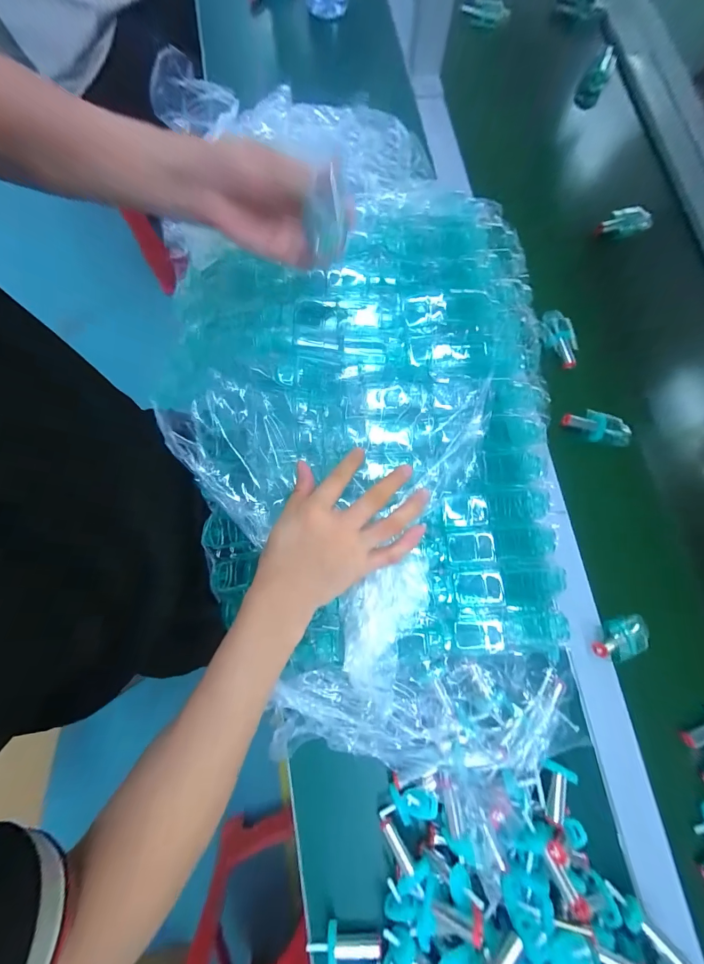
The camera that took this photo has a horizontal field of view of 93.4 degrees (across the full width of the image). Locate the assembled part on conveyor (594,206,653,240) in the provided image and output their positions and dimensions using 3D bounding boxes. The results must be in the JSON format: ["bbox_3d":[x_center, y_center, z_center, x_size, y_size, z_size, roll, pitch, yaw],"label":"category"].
[{"bbox_3d":[0.381,-0.362,0.466,0.069,0.028,0.027,-13,79,-3],"label":"assembled part on conveyor"}]

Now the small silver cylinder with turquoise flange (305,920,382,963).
[{"bbox_3d":[-0.007,0.399,0.285,0.062,0.015,0.023,-7,79,-2],"label":"small silver cylinder with turquoise flange"}]

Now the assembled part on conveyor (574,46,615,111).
[{"bbox_3d":[0.380,-0.624,0.519,0.034,0.033,0.074,33,100,5],"label":"assembled part on conveyor"}]

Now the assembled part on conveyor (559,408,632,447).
[{"bbox_3d":[0.287,-0.066,0.390,0.079,0.018,0.034,12,79,2],"label":"assembled part on conveyor"}]

